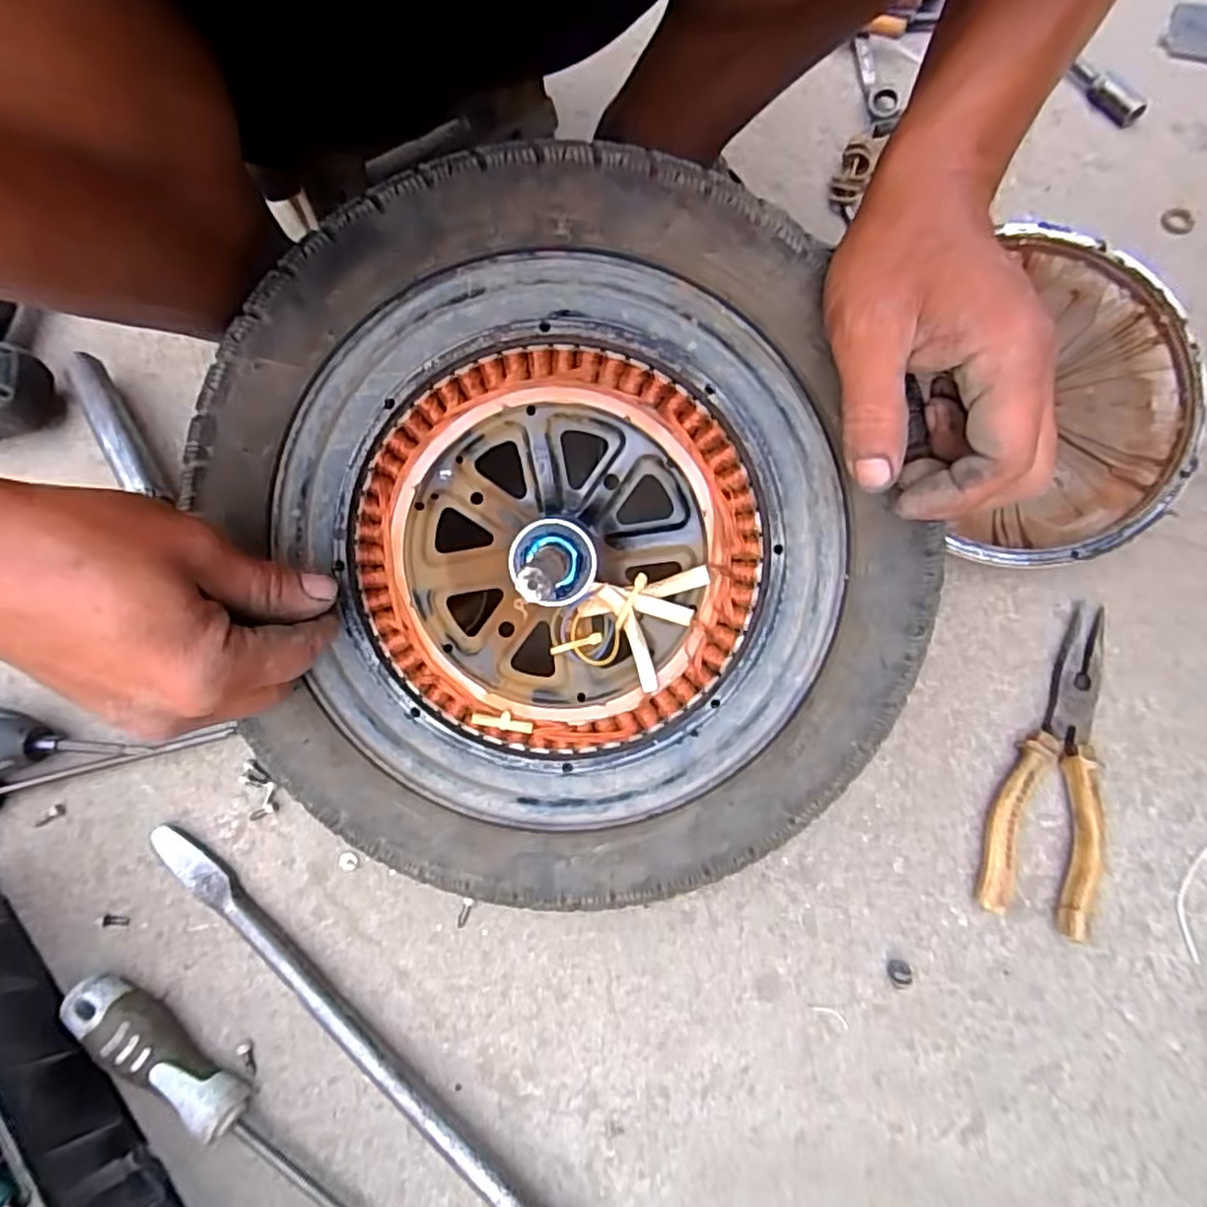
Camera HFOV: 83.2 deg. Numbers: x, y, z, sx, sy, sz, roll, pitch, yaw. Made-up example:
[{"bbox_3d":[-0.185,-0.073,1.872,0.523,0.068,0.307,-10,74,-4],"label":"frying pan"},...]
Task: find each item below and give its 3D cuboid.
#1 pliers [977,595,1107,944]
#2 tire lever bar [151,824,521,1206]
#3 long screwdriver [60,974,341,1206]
[{"bbox_3d":[0.267,0.087,0.397,0.055,0.018,0.197,21,76,9],"label":"pliers"},{"bbox_3d":[-0.139,0.226,0.363,0.319,0.027,0.020,35,75,13],"label":"tire lever bar"},{"bbox_3d":[-0.174,0.272,0.343,0.252,0.029,0.024,31,74,12],"label":"long screwdriver"}]

